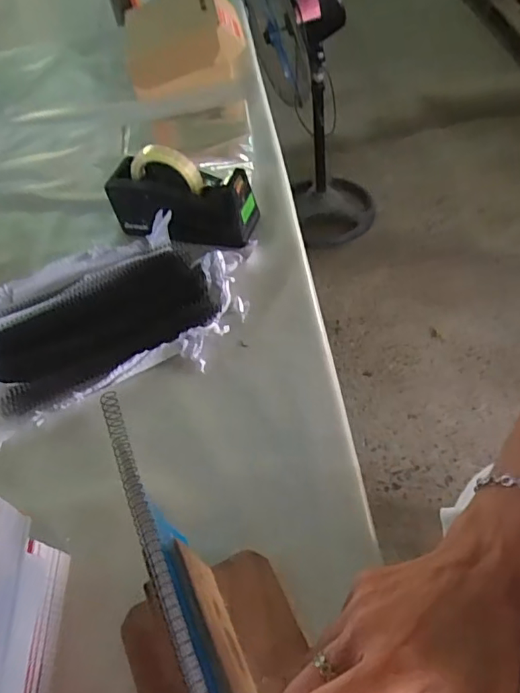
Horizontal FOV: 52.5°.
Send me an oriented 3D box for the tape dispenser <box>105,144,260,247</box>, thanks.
[{"bbox_3d":[-0.112,-0.216,0.744,0.201,0.108,0.082,6,54,14],"label":"tape dispenser"}]

